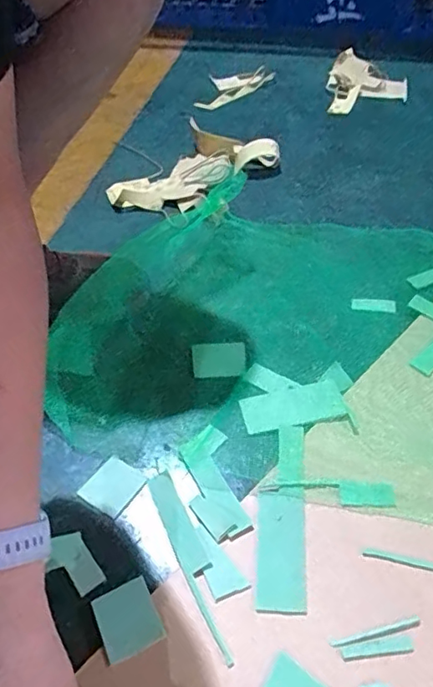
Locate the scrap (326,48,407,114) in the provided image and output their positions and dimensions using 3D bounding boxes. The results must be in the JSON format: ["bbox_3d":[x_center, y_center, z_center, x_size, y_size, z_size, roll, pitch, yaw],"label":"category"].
[{"bbox_3d":[0.249,-0.448,0.957,0.144,0.025,0.146,2,62,-3],"label":"scrap"}]

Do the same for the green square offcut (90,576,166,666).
[{"bbox_3d":[-0.065,0.202,0.400,0.042,0.004,0.047,-21,58,-18],"label":"green square offcut"}]

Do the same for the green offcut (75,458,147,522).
[{"bbox_3d":[-0.091,0.125,0.478,0.043,0.004,0.045,26,55,25],"label":"green offcut"}]

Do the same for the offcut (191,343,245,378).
[{"bbox_3d":[0.003,0.017,0.566,0.054,0.006,0.043,-6,48,-2],"label":"offcut"}]

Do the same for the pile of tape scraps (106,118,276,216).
[{"bbox_3d":[-0.041,-0.246,0.786,0.153,0.034,0.220,32,57,28],"label":"pile of tape scraps"}]

